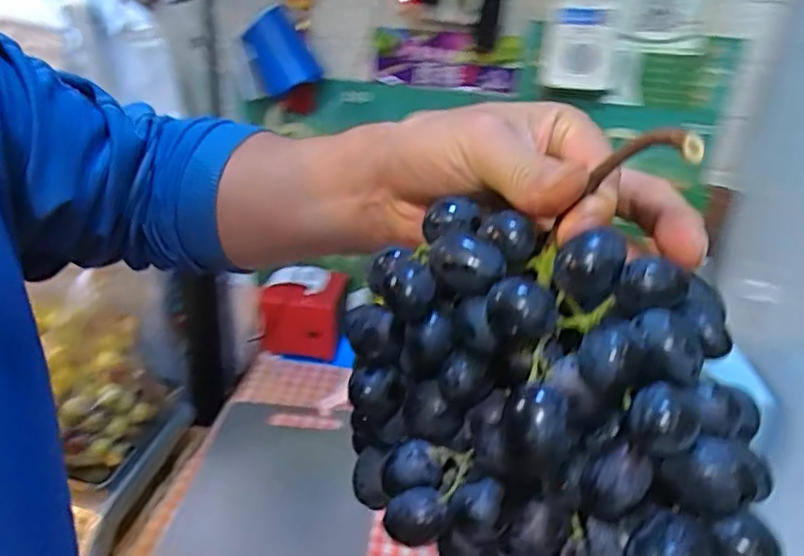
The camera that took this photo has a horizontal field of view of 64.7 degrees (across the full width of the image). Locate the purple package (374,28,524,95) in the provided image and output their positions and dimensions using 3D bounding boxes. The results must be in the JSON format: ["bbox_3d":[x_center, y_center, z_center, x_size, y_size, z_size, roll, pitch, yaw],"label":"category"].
[{"bbox_3d":[0.066,-0.315,0.927,0.210,0.082,0.027,6,28,6],"label":"purple package"}]

